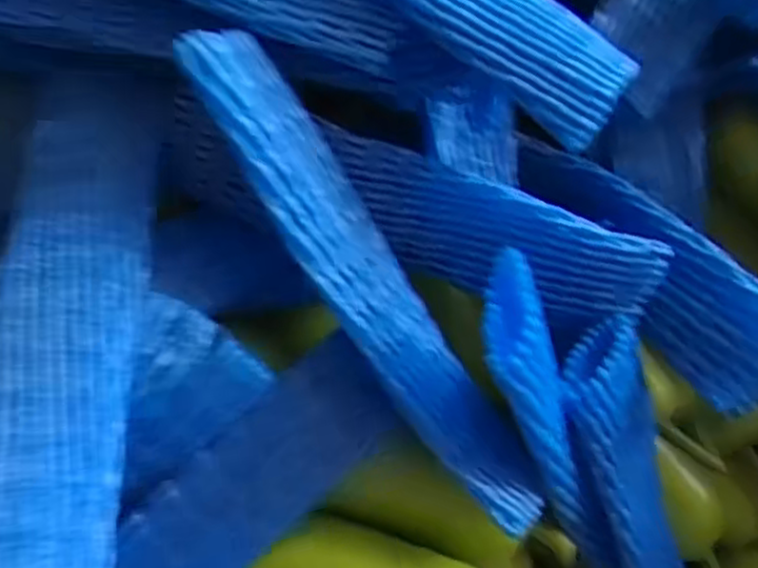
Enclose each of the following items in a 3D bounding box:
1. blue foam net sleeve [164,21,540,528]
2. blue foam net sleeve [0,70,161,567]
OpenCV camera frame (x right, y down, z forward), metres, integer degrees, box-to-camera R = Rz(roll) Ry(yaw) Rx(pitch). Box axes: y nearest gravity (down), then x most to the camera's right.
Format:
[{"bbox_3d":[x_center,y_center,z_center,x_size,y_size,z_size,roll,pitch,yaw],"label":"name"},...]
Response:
[{"bbox_3d":[-0.003,0.000,0.318,0.044,0.035,0.237,-36,97,-17],"label":"blue foam net sleeve"},{"bbox_3d":[-0.119,0.011,0.281,0.054,0.021,0.228,-5,59,0],"label":"blue foam net sleeve"}]

